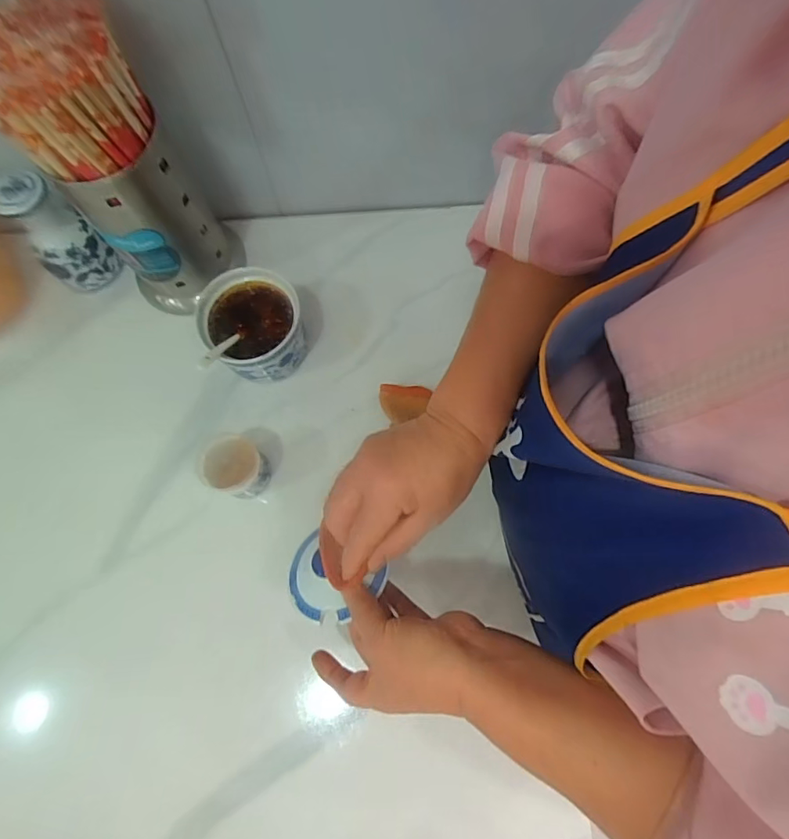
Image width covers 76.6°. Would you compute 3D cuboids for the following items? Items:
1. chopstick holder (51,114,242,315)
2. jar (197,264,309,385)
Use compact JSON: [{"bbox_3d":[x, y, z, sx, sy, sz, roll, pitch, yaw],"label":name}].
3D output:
[{"bbox_3d":[-0.219,-0.189,0.469,0.107,0.175,0.080,-36,76,-10],"label":"chopstick holder"},{"bbox_3d":[-0.136,-0.085,0.493,0.094,0.070,0.095,-21,74,-6],"label":"jar"}]

